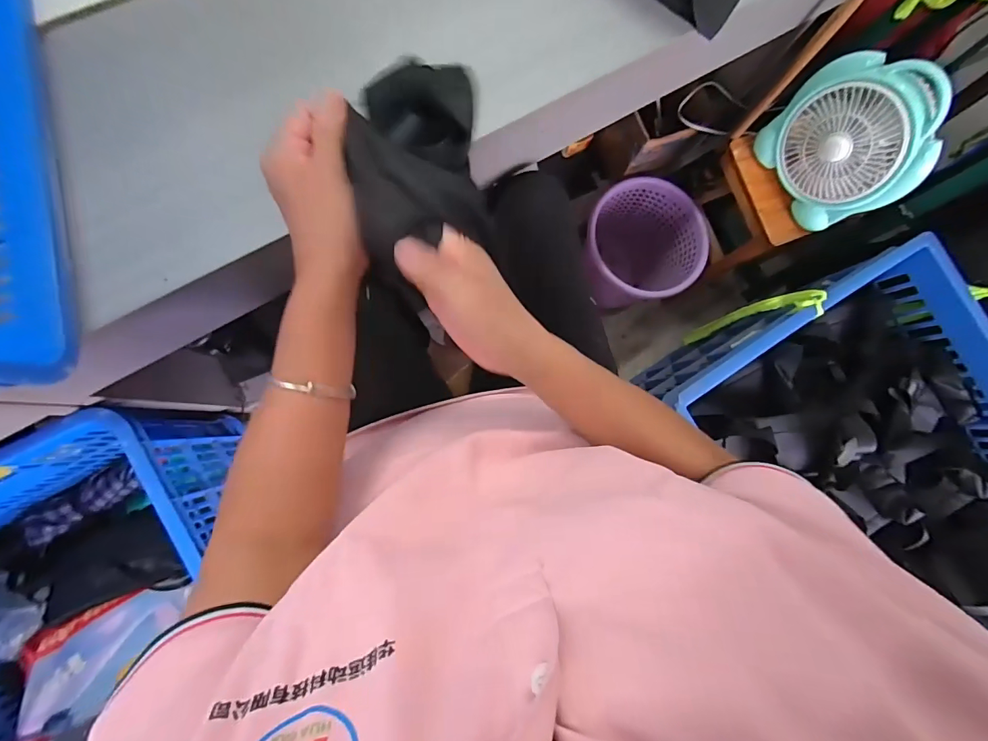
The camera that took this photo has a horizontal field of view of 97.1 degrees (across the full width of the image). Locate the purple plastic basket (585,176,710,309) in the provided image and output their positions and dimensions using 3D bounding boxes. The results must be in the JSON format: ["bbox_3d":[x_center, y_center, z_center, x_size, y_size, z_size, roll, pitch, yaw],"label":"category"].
[{"bbox_3d":[0.334,-0.291,1.119,0.273,0.290,0.270,22,81,-4],"label":"purple plastic basket"}]

